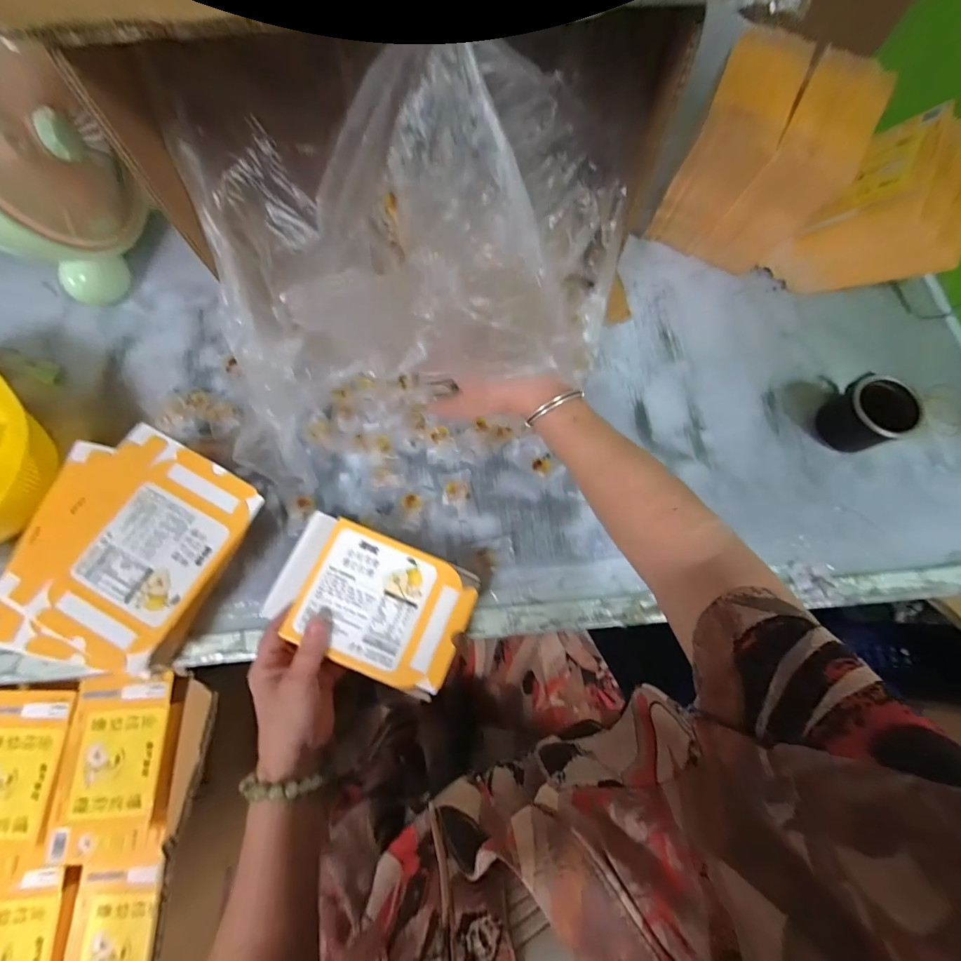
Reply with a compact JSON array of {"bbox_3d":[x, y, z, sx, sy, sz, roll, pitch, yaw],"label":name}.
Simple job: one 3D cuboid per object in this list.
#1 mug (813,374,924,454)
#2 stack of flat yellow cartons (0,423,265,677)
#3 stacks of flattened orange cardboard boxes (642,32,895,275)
[{"bbox_3d":[0.397,-0.068,0.431,0.060,0.059,0.065,0,73,-1],"label":"mug"},{"bbox_3d":[-0.309,0.065,0.377,0.166,0.062,0.197,28,75,7],"label":"stack of flat yellow cartons"},{"bbox_3d":[0.300,-0.340,0.461,0.147,0.152,0.126,27,75,7],"label":"stacks of flattened orange cardboard boxes"}]

